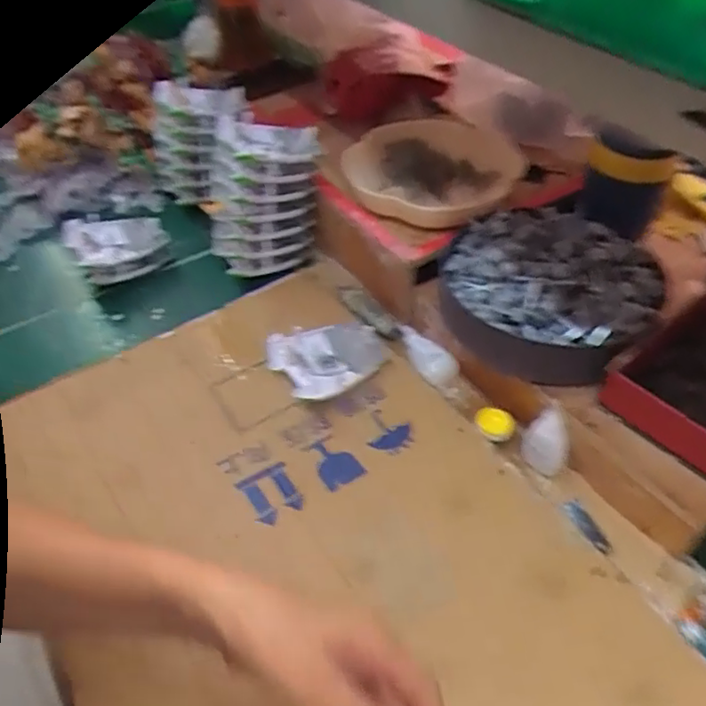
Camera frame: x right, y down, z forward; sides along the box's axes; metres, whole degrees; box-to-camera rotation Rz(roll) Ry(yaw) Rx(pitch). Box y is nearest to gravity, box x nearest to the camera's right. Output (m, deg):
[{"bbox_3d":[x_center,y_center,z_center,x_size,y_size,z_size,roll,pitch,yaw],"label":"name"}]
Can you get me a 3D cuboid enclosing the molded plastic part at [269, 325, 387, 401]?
[{"bbox_3d":[-0.026,0.002,0.686,0.112,0.021,0.097,-26,51,-20],"label":"molded plastic part"}]

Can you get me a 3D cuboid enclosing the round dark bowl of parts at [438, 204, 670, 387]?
[{"bbox_3d":[0.187,-0.056,0.624,0.198,0.063,0.194,-2,46,2],"label":"round dark bowl of parts"}]

